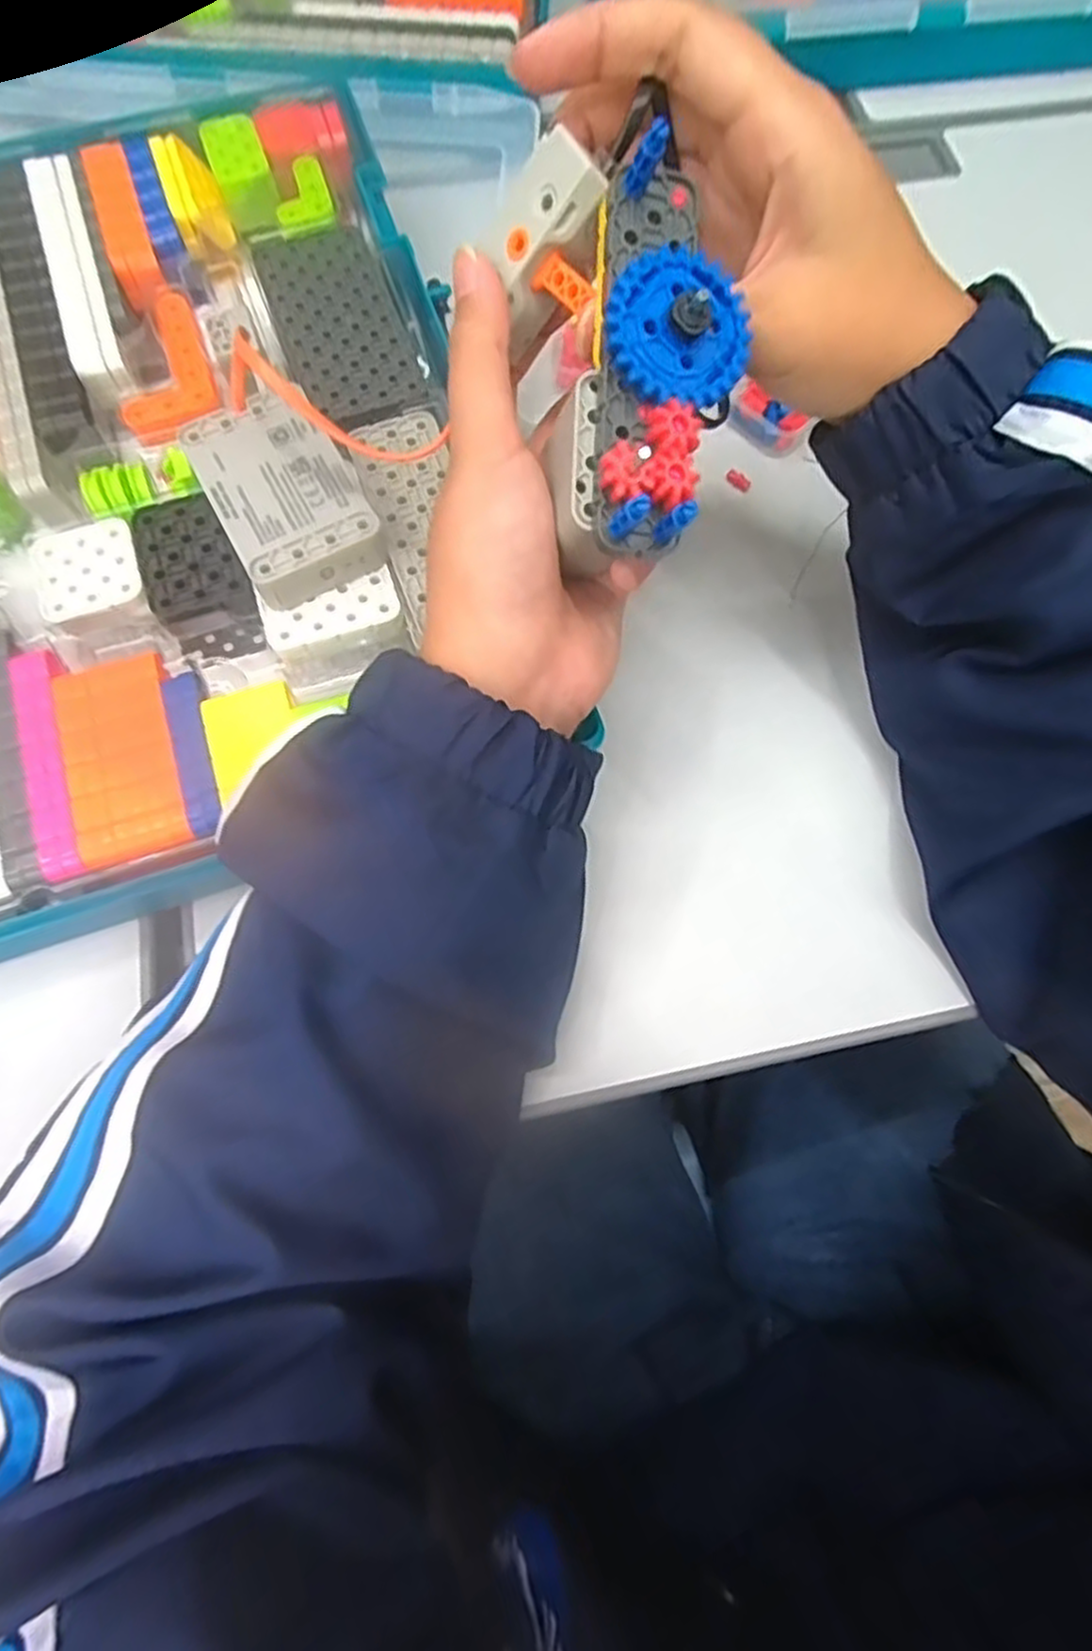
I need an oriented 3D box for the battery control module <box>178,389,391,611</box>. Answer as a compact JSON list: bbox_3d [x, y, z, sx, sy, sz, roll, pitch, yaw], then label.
[{"bbox_3d":[-0.097,-0.123,0.280,0.049,0.021,0.074,-29,75,-10],"label":"battery control module"}]

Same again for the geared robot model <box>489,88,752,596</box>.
[{"bbox_3d":[0.023,-0.137,0.209,0.054,0.051,0.119,-9,85,-5],"label":"geared robot model"}]

